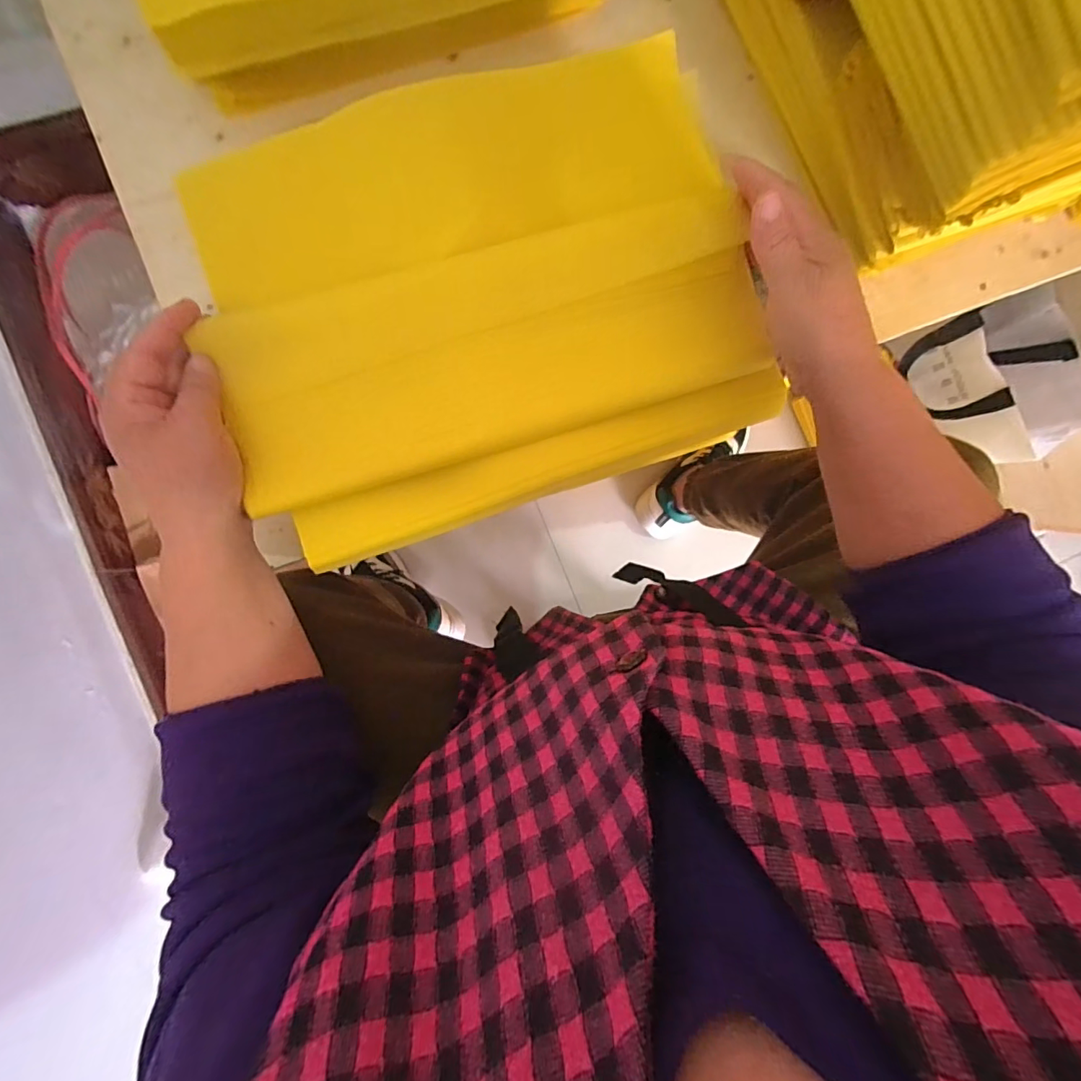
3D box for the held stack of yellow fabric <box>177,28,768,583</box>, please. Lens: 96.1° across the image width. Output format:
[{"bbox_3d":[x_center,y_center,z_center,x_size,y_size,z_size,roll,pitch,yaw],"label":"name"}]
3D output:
[{"bbox_3d":[-0.039,-0.171,0.330,0.348,0.036,0.285,-20,90,-6],"label":"held stack of yellow fabric"}]

